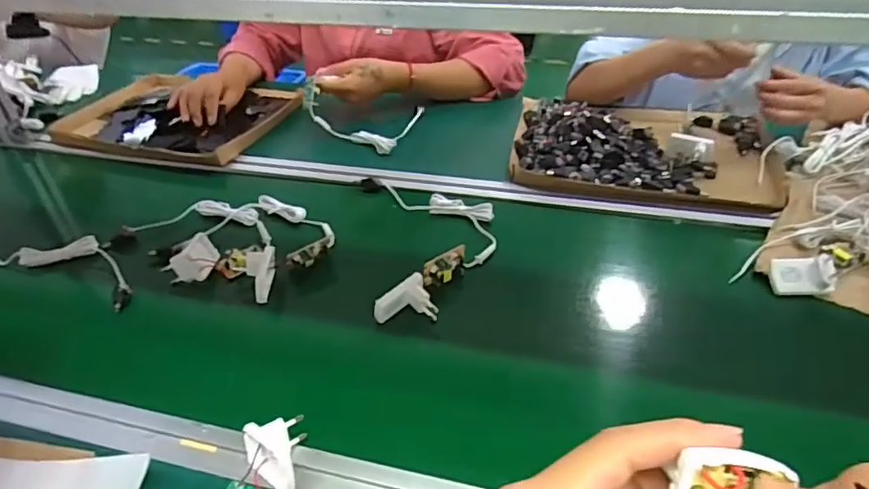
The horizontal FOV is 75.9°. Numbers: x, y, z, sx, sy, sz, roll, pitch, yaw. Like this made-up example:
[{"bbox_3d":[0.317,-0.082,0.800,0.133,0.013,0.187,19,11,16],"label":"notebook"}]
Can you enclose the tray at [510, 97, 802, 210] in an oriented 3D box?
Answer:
[{"bbox_3d":[0.307,-0.160,0.815,0.370,0.041,0.288,6,38,11],"label":"tray"}]

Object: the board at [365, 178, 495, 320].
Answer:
[{"bbox_3d":[-0.002,-0.022,0.675,0.155,0.040,0.272,-7,38,-6],"label":"board"}]

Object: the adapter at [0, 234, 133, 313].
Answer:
[{"bbox_3d":[-0.477,0.016,0.662,0.290,0.042,0.094,5,38,10],"label":"adapter"}]

